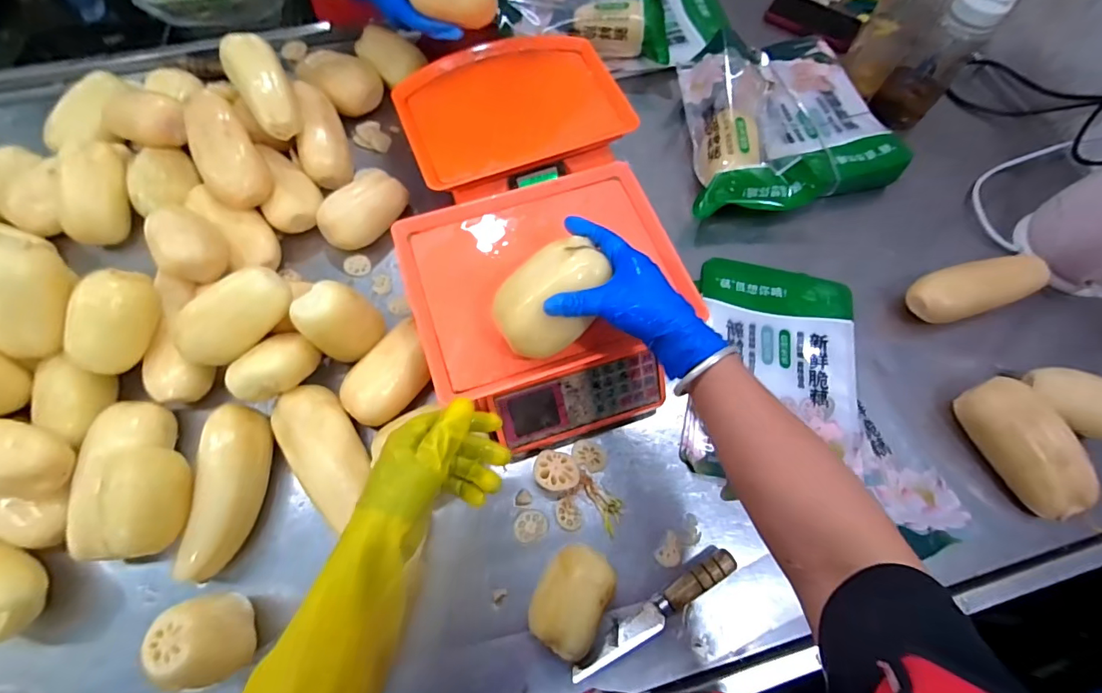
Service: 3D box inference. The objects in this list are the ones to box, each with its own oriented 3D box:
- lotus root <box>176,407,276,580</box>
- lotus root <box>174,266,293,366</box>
[{"bbox_3d":[-0.352,0.157,0.511,0.059,0.050,0.175,3,68,-2],"label":"lotus root"},{"bbox_3d":[-0.369,-0.039,0.546,0.131,0.076,0.057,-33,31,-8],"label":"lotus root"}]

